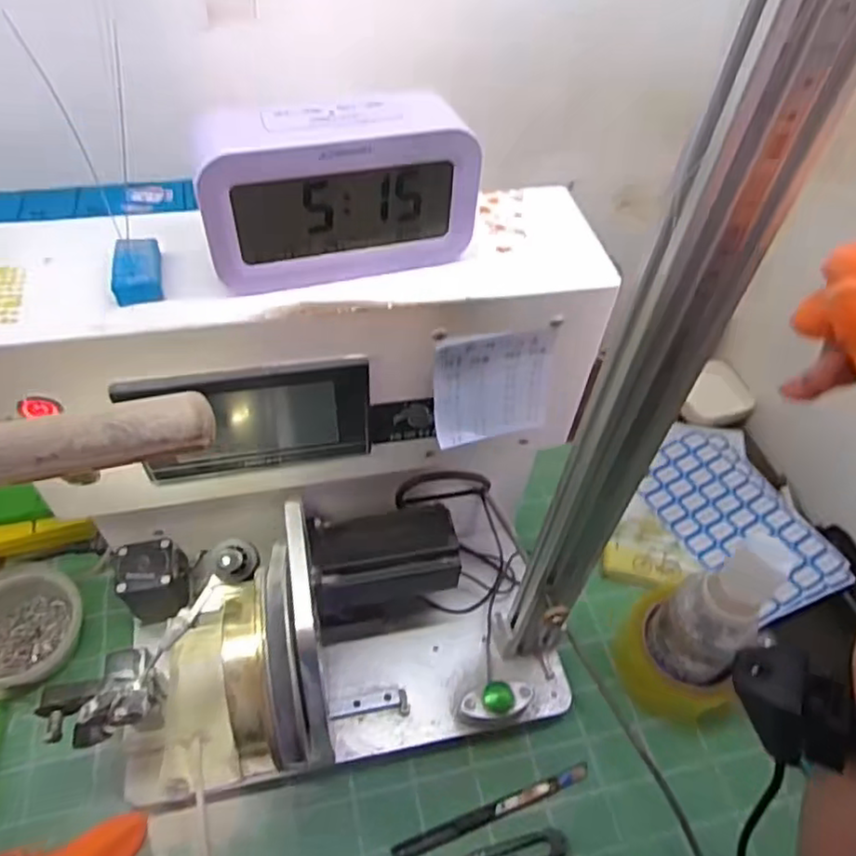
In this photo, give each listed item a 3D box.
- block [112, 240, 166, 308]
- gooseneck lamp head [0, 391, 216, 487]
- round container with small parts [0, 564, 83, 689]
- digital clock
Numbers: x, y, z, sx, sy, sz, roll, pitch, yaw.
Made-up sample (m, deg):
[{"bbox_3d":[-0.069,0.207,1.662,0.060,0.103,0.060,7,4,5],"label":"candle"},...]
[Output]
[{"bbox_3d":[-0.149,-0.081,0.337,0.022,0.019,0.038,-9,52,-12],"label":"block"},{"bbox_3d":[-0.133,0.003,0.255,0.092,0.017,0.026,-13,53,-15],"label":"gooseneck lamp head"},{"bbox_3d":[-0.342,0.164,0.544,0.099,0.045,0.099,2,51,-3],"label":"round container with small parts"},{"bbox_3d":[-0.045,-0.119,0.333,0.133,0.079,0.039,-12,53,-14],"label":"digital clock"}]

